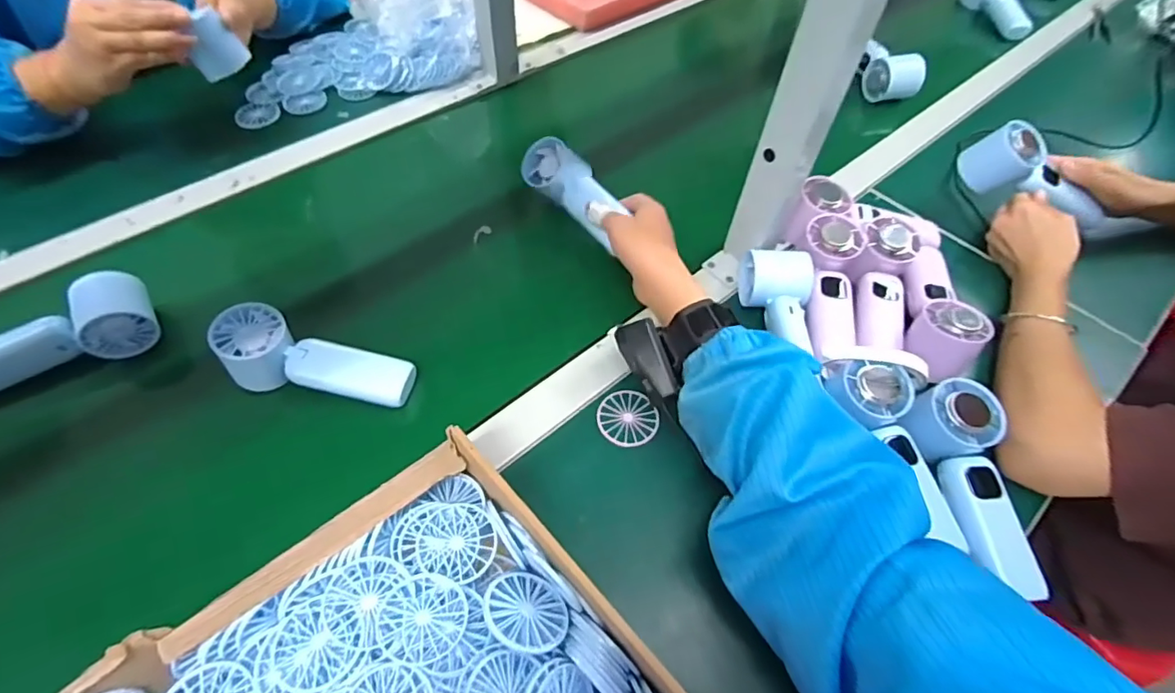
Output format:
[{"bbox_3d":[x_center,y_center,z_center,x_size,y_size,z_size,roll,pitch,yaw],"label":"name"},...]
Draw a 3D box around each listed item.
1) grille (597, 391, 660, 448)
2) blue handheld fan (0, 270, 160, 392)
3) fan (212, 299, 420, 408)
[{"bbox_3d":[0.034,0.059,0.449,0.050,0.007,0.050,1,54,-2],"label":"grille"},{"bbox_3d":[-0.449,-0.008,0.447,0.153,0.047,0.056,-24,58,-19],"label":"blue handheld fan"},{"bbox_3d":[-0.224,0.016,0.447,0.157,0.046,0.057,17,54,-6],"label":"fan"}]

